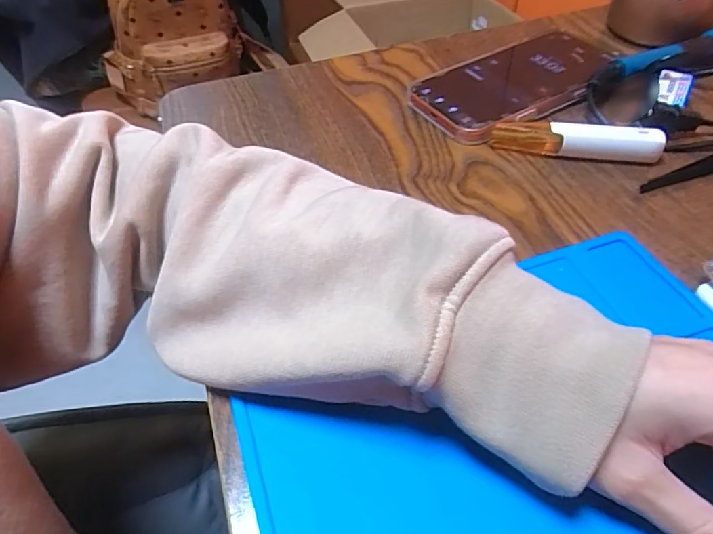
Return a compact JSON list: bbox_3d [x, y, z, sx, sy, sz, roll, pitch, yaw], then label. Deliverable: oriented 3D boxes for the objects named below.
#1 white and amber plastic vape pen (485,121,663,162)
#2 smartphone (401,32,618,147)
[{"bbox_3d":[0.144,-0.081,0.336,0.106,0.023,0.014,8,49,10],"label":"white and amber plastic vape pen"},{"bbox_3d":[0.120,-0.144,0.389,0.157,0.013,0.088,-25,51,-18],"label":"smartphone"}]

